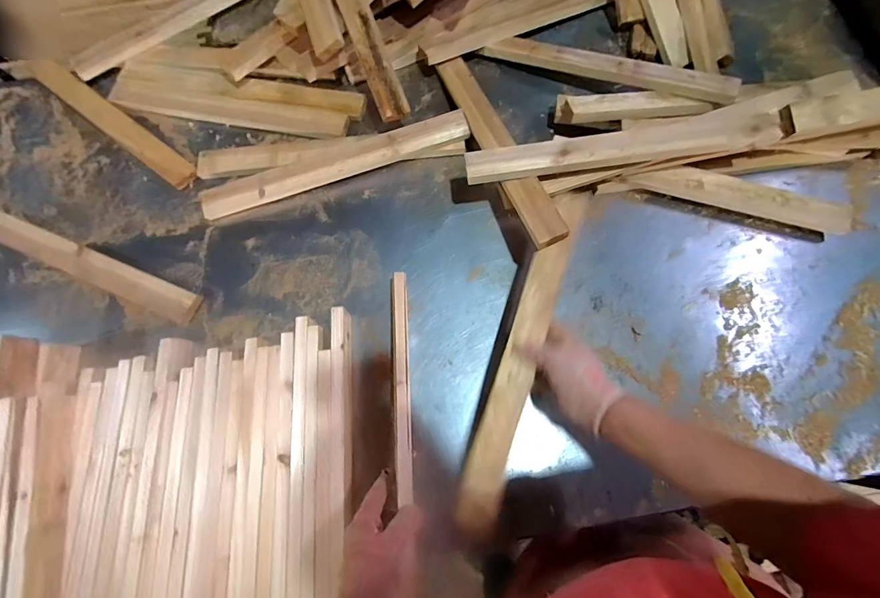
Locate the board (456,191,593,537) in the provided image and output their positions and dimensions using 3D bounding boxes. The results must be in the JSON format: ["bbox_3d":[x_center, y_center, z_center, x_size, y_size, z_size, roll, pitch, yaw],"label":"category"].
[{"bbox_3d":[0.126,0.058,0.529,0.052,0.033,0.509,19,77,7],"label":"board"}]

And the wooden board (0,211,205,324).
[{"bbox_3d":[-0.640,-0.070,0.650,0.498,0.018,0.054,21,74,8],"label":"wooden board"}]

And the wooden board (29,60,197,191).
[{"bbox_3d":[-0.652,-0.355,0.733,0.455,0.026,0.053,36,77,12],"label":"wooden board"}]

